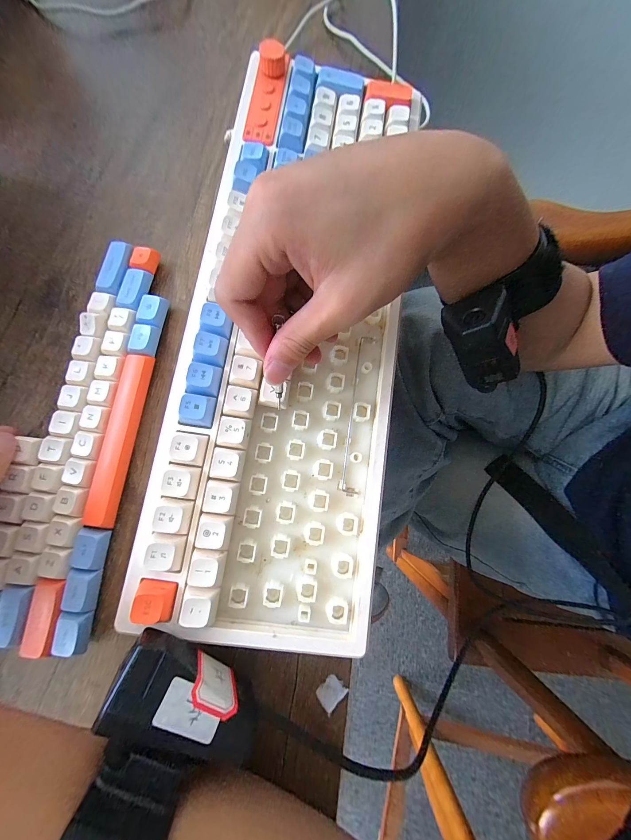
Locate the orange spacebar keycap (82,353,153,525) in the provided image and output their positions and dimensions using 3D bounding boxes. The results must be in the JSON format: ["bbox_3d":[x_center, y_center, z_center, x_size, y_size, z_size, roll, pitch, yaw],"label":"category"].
[{"bbox_3d":[-0.129,0.010,0.185,0.018,0.007,0.112,6,79,0],"label":"orange spacebar keycap"}]

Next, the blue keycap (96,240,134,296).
[{"bbox_3d":[-0.147,-0.111,0.209,0.019,0.011,0.040,11,79,1],"label":"blue keycap"}]

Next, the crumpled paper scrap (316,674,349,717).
[{"bbox_3d":[0.010,0.162,0.167,0.015,0.005,0.013,-41,83,-8],"label":"crumpled paper scrap"}]

